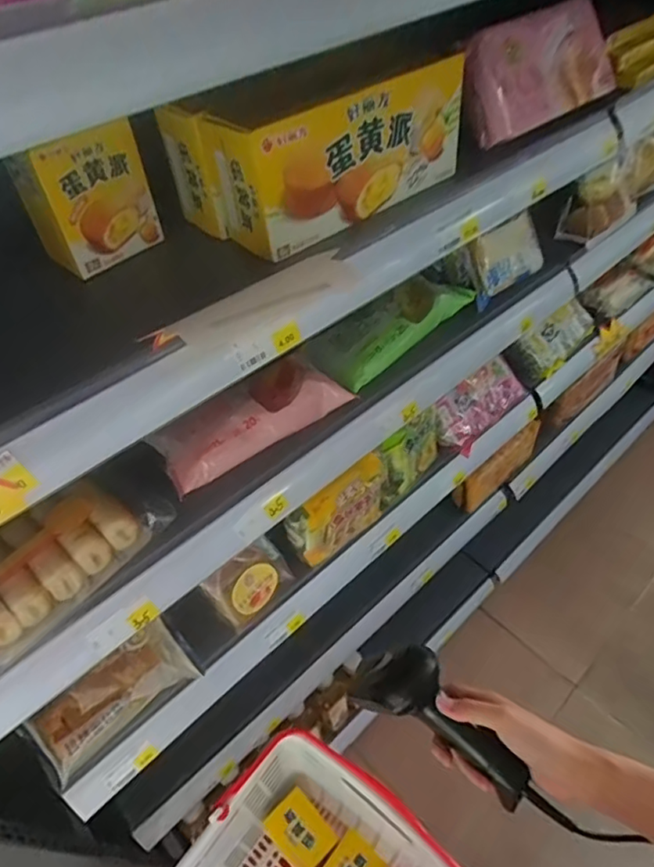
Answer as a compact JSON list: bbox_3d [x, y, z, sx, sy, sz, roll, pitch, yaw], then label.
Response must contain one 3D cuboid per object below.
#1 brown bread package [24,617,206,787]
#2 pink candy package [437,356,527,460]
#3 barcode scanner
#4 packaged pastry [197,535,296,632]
[{"bbox_3d":[-0.241,0.297,0.640,0.172,0.055,0.067,-34,54,-23],"label":"brown bread package"},{"bbox_3d":[0.238,-0.048,0.863,0.161,0.078,0.057,-35,54,-24],"label":"pink candy package"},{"bbox_3d":[0.101,0.251,0.502,0.166,0.052,0.065,32,58,24],"label":"barcode scanner"},{"bbox_3d":[-0.098,0.186,0.717,0.102,0.093,0.040,-39,26,-23],"label":"packaged pastry"}]

